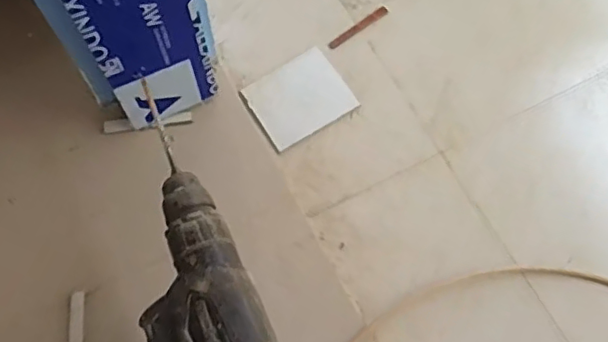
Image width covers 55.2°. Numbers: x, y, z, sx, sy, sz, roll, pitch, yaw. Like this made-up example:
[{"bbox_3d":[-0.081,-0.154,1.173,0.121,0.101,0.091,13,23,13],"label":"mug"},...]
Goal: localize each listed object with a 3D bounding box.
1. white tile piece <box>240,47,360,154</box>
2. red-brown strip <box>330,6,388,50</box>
[{"bbox_3d":[-0.006,-0.085,0.687,0.114,0.005,0.092,-31,72,-13],"label":"white tile piece"},{"bbox_3d":[0.070,-0.181,0.732,0.094,0.004,0.013,-38,74,-15],"label":"red-brown strip"}]

